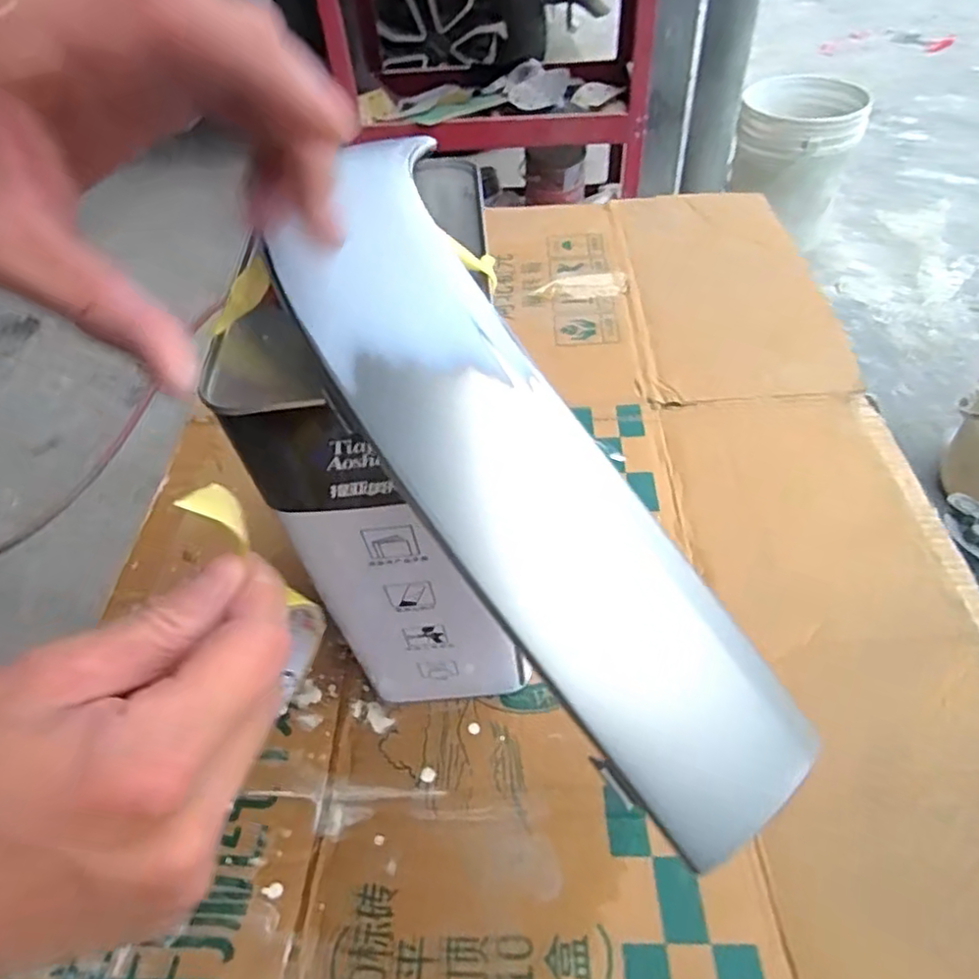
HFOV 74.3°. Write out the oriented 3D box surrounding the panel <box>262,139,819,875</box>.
[{"bbox_3d":[0.010,0.000,0.192,0.059,0.021,0.225,-33,85,-22],"label":"panel"}]

